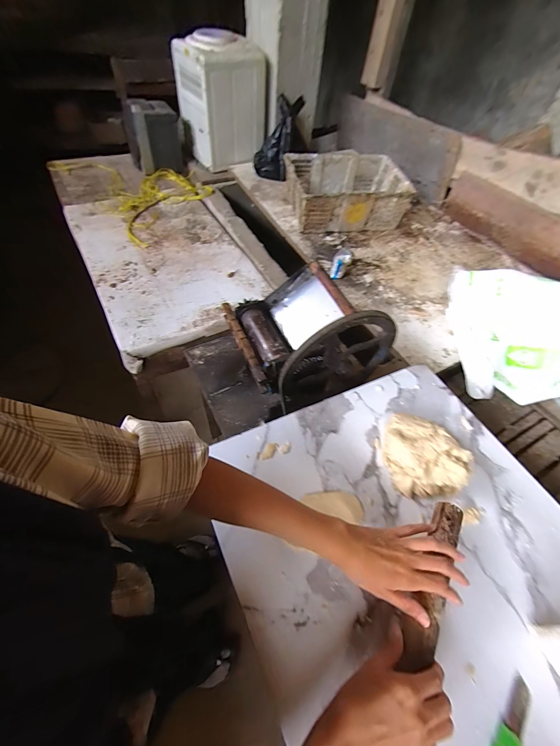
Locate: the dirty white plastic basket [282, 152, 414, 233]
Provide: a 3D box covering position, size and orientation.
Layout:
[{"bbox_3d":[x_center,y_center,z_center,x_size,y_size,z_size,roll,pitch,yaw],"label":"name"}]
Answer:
[{"bbox_3d":[0.279,-0.768,1.356,0.488,0.174,0.339,-7,55,-8],"label":"dirty white plastic basket"}]

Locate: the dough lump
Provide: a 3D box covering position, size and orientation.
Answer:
[{"bbox_3d":[0.222,0.119,0.494,0.105,0.072,0.130,5,55,-2],"label":"dough lump"}]

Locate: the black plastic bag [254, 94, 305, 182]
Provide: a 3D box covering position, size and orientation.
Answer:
[{"bbox_3d":[-0.011,-1.097,1.467,0.178,0.337,0.111,30,20,17],"label":"black plastic bag"}]

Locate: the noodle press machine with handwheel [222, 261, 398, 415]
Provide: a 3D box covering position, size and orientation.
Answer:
[{"bbox_3d":[0.055,-0.094,0.676,0.284,0.224,0.266,-20,59,-18],"label":"noodle press machine with handwheel"}]

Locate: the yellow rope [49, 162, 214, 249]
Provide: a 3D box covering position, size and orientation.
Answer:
[{"bbox_3d":[-0.644,-0.870,1.470,0.495,0.040,0.802,-37,64,-25],"label":"yellow rope"}]

